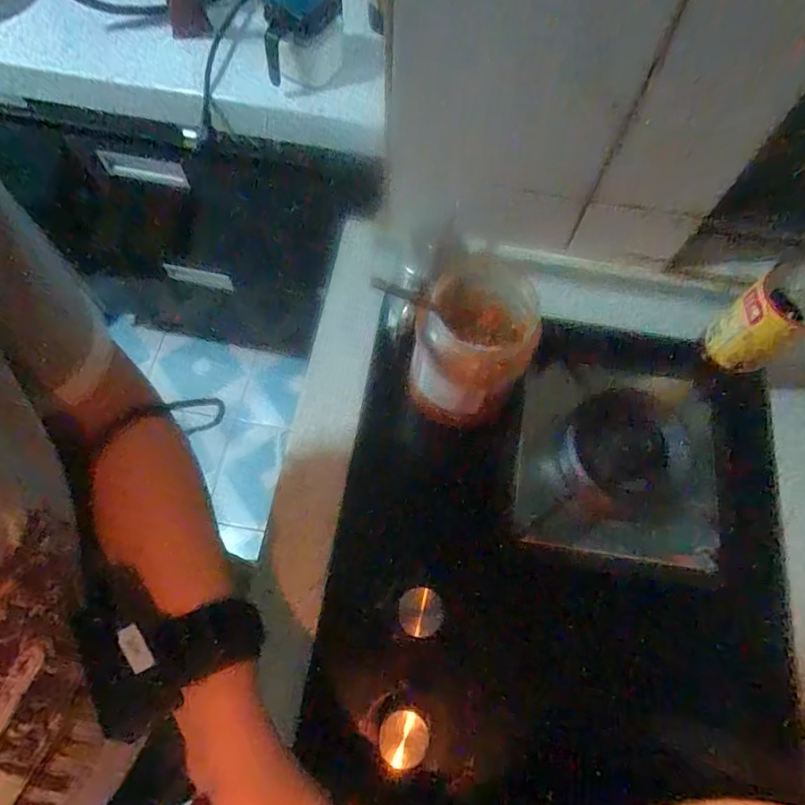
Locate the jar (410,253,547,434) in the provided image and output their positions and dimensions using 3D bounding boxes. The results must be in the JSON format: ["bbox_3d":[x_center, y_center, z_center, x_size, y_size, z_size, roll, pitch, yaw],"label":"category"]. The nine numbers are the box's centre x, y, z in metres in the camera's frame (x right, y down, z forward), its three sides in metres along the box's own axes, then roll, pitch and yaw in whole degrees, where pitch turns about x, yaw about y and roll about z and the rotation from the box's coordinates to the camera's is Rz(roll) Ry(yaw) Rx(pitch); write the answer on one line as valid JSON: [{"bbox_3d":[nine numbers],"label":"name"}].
[{"bbox_3d":[0.066,-0.056,0.485,0.100,0.164,0.110,25,68,10],"label":"jar"}]

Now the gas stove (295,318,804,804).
[{"bbox_3d":[0.124,0.259,0.465,0.419,0.074,0.744,8,66,2],"label":"gas stove"}]

